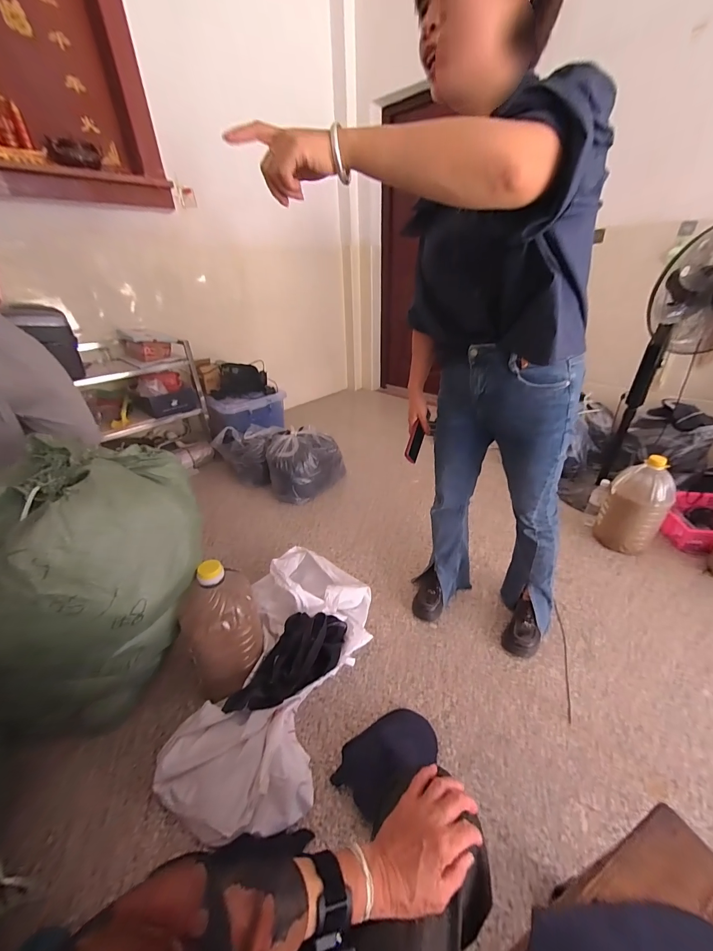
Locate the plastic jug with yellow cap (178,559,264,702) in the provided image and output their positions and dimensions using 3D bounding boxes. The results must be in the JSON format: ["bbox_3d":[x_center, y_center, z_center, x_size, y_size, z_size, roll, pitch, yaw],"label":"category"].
[{"bbox_3d":[-0.370,0.400,0.953,0.191,0.369,0.197,-15,34,-21],"label":"plastic jug with yellow cap"}]

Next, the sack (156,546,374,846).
[{"bbox_3d":[-0.201,0.526,1.019,0.405,0.186,0.768,7,32,14],"label":"sack"}]

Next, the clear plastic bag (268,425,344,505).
[{"bbox_3d":[-0.254,-0.061,1.785,0.388,0.327,0.266,-7,32,-8],"label":"clear plastic bag"}]

